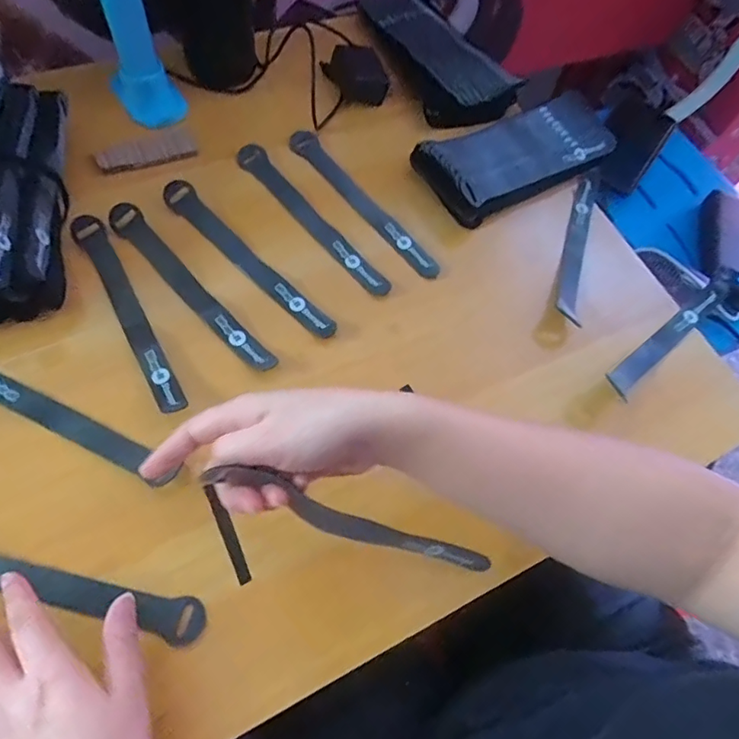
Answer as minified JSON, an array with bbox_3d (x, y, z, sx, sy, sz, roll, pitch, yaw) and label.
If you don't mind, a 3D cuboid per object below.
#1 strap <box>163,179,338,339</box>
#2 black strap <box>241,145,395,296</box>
[{"bbox_3d":[-0.105,-0.094,0.450,0.025,0.006,0.202,-42,74,-15],"label":"strap"},{"bbox_3d":[-0.054,-0.136,0.478,0.025,0.004,0.198,-36,72,-18],"label":"black strap"}]

